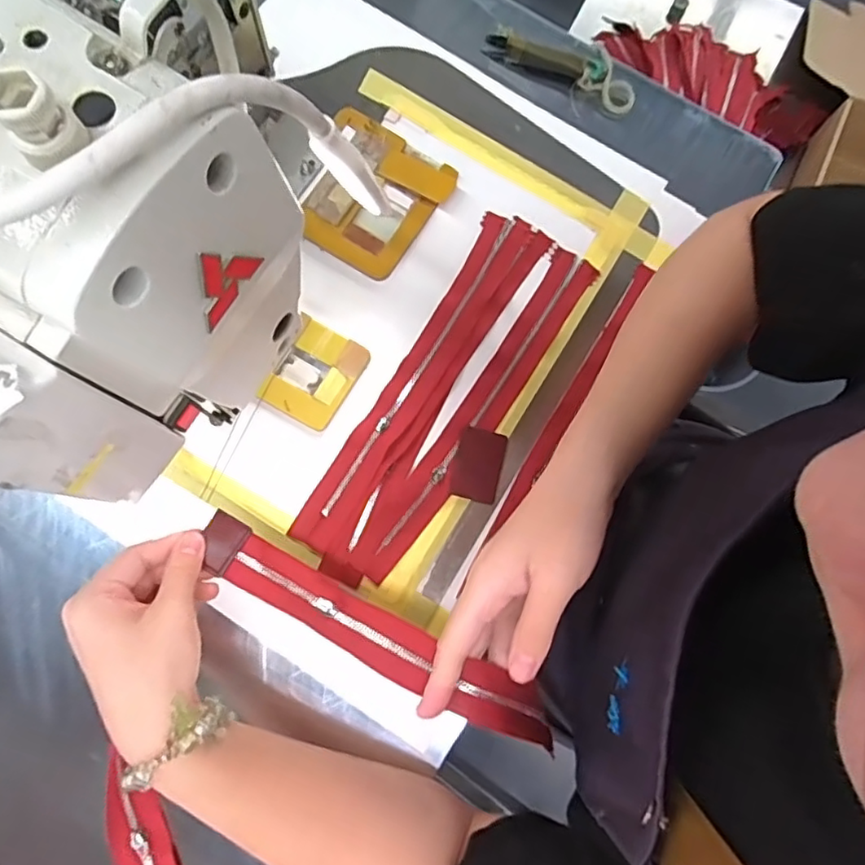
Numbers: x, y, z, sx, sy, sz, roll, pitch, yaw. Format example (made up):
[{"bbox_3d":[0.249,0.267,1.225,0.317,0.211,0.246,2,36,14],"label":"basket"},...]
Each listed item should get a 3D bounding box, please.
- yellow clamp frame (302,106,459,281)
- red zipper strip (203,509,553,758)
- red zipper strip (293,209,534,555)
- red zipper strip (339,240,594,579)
[{"bbox_3d":[-0.051,-0.189,0.470,0.107,0.013,0.115,30,78,4],"label":"yellow clamp frame"},{"bbox_3d":[-0.039,0.112,0.343,0.225,0.014,0.034,25,78,15],"label":"red zipper strip"},{"bbox_3d":[-0.010,-0.045,0.442,0.037,0.008,0.289,30,78,4],"label":"red zipper strip"},{"bbox_3d":[0.036,-0.019,0.442,0.036,0.008,0.289,36,78,-1],"label":"red zipper strip"}]

